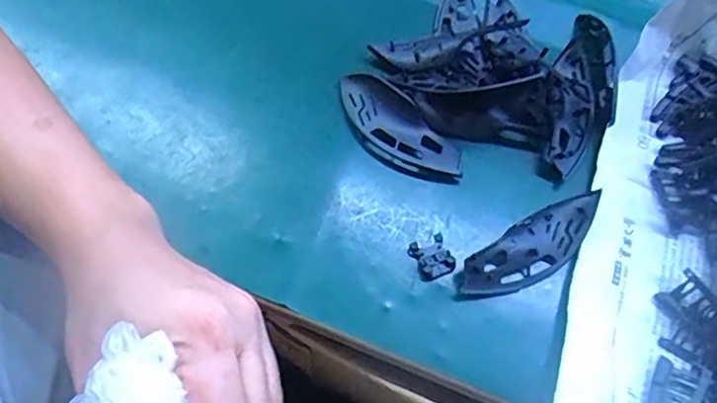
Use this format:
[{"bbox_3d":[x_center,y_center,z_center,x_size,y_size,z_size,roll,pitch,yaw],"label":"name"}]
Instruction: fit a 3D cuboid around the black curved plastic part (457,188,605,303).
[{"bbox_3d":[0.102,0.028,0.356,0.100,0.015,0.034,-27,67,-12],"label":"black curved plastic part"}]

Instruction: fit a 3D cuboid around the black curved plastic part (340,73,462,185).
[{"bbox_3d":[0.024,-0.048,0.388,0.041,0.016,0.098,-41,71,-17],"label":"black curved plastic part"}]

